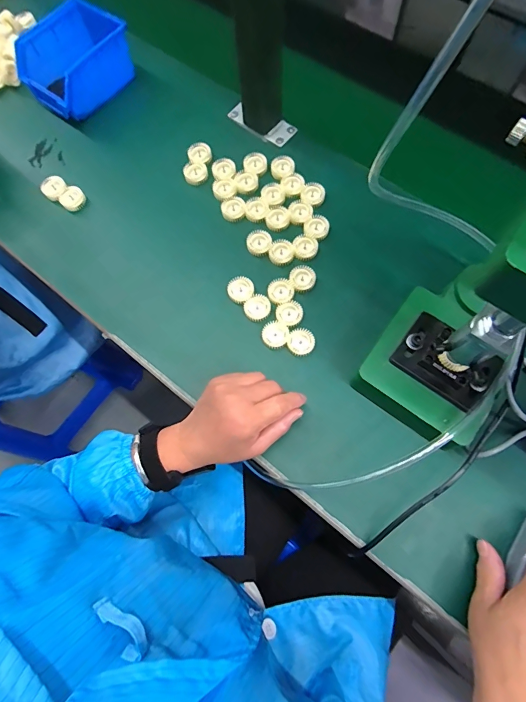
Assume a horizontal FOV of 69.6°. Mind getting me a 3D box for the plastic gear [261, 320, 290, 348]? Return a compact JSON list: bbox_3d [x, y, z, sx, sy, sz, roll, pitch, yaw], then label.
[{"bbox_3d":[0.014,-0.020,0.437,0.031,0.005,0.031,-1,72,2],"label":"plastic gear"}]

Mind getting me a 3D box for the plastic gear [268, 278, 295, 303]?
[{"bbox_3d":[0.022,-0.074,0.454,0.031,0.004,0.034,-1,72,2],"label":"plastic gear"}]

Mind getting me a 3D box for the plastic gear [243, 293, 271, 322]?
[{"bbox_3d":[-0.006,-0.052,0.448,0.032,0.004,0.031,-1,72,2],"label":"plastic gear"}]

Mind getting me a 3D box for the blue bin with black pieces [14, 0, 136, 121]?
[{"bbox_3d":[-0.271,-0.415,0.549,0.110,0.074,0.143,38,77,13],"label":"blue bin with black pieces"}]

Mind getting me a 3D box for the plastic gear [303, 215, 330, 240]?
[{"bbox_3d":[0.068,-0.156,0.480,0.030,0.009,0.032,-1,72,2],"label":"plastic gear"}]

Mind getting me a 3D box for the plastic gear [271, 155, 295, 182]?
[{"bbox_3d":[0.027,-0.248,0.510,0.032,0.011,0.029,-23,73,-5],"label":"plastic gear"}]

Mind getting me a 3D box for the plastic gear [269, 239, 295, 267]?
[{"bbox_3d":[0.023,-0.123,0.469,0.030,0.007,0.030,-26,73,-6],"label":"plastic gear"}]

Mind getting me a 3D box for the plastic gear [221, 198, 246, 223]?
[{"bbox_3d":[-0.039,-0.186,0.494,0.031,0.009,0.030,-1,72,2],"label":"plastic gear"}]

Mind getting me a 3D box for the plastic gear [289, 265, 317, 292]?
[{"bbox_3d":[0.048,-0.089,0.460,0.031,0.006,0.032,-1,72,2],"label":"plastic gear"}]

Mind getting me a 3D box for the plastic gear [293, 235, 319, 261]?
[{"bbox_3d":[0.054,-0.130,0.472,0.031,0.006,0.033,-10,72,-1],"label":"plastic gear"}]

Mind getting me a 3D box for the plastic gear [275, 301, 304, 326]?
[{"bbox_3d":[0.032,-0.045,0.444,0.031,0.004,0.030,-1,72,2],"label":"plastic gear"}]

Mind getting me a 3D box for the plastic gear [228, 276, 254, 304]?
[{"bbox_3d":[-0.027,-0.075,0.456,0.031,0.004,0.033,-1,72,2],"label":"plastic gear"}]

